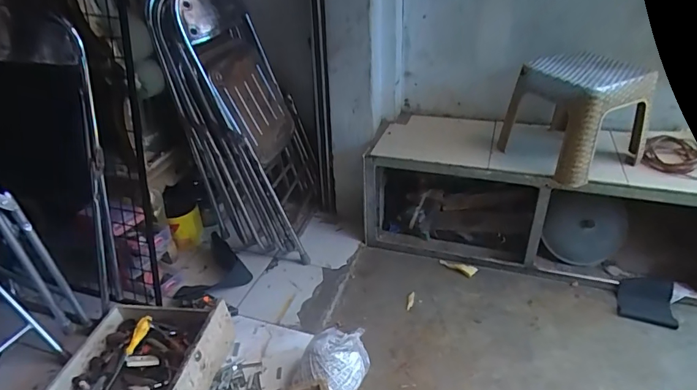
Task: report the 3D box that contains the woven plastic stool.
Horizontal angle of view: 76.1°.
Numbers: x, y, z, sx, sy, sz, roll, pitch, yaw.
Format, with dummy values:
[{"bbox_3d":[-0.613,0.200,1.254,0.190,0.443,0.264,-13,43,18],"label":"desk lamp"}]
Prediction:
[{"bbox_3d":[0.702,-0.260,1.400,0.303,0.287,0.328,-16,34,-20],"label":"woven plastic stool"}]

